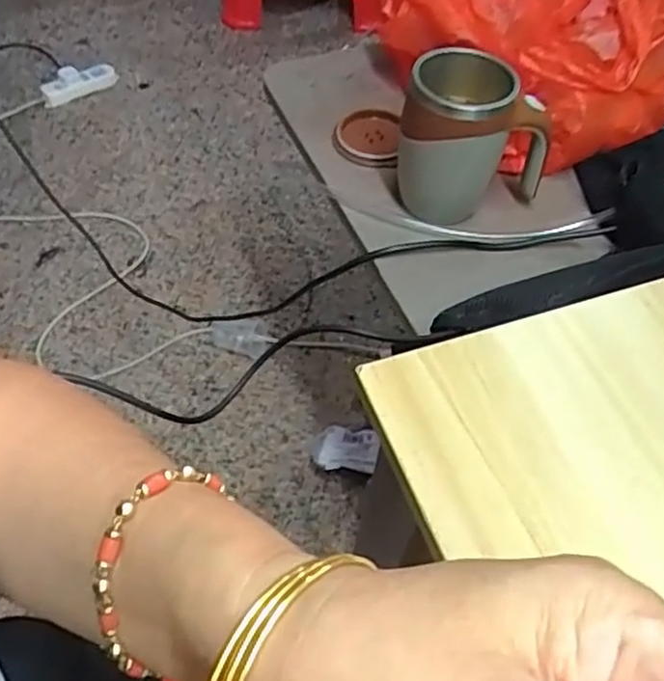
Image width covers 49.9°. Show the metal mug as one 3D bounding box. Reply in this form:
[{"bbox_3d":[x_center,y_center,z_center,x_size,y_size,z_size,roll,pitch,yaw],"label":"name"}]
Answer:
[{"bbox_3d":[0.121,-0.182,0.638,0.125,0.130,0.081,-17,57,-15],"label":"metal mug"}]

